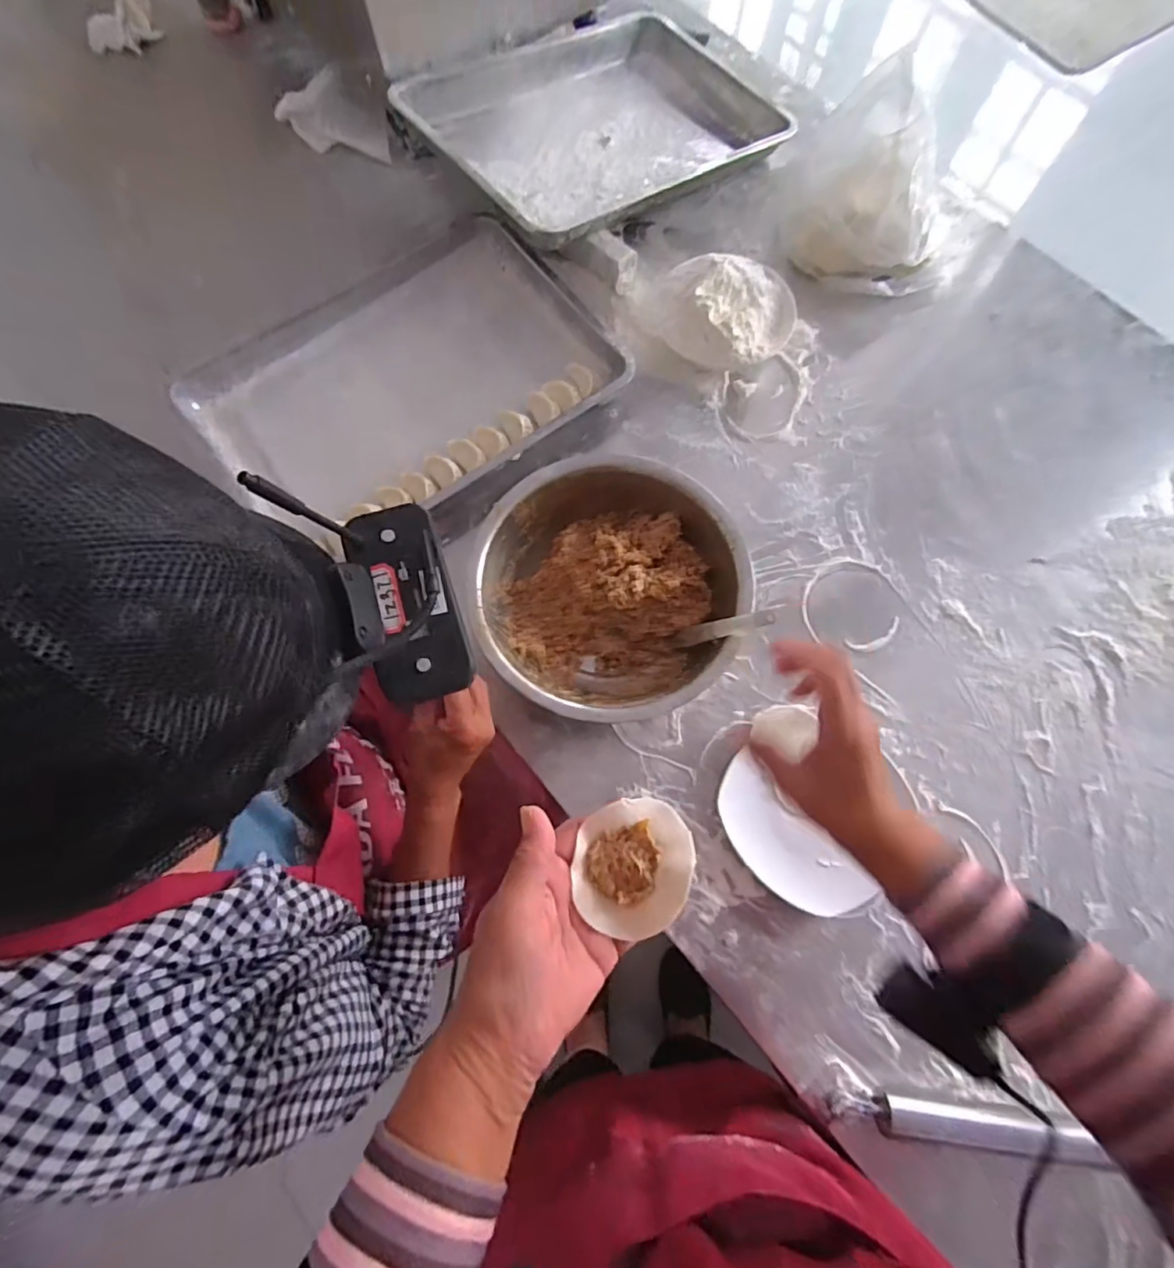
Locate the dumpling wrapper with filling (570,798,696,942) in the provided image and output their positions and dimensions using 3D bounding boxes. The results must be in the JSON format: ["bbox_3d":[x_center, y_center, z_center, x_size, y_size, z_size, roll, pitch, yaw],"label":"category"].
[{"bbox_3d":[0.027,0.133,0.343,0.064,0.011,0.073,16,74,4],"label":"dumpling wrapper with filling"}]

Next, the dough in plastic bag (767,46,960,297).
[{"bbox_3d":[0.367,-0.564,0.773,0.257,0.176,0.158,34,76,9],"label":"dough in plastic bag"}]

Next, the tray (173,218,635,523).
[{"bbox_3d":[-0.223,-0.308,0.743,0.461,0.042,0.334,-37,77,-11],"label":"tray"}]

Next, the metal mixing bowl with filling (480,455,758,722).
[{"bbox_3d":[0.025,-0.049,0.644,0.269,0.084,0.281,0,73,0],"label":"metal mixing bowl with filling"}]

